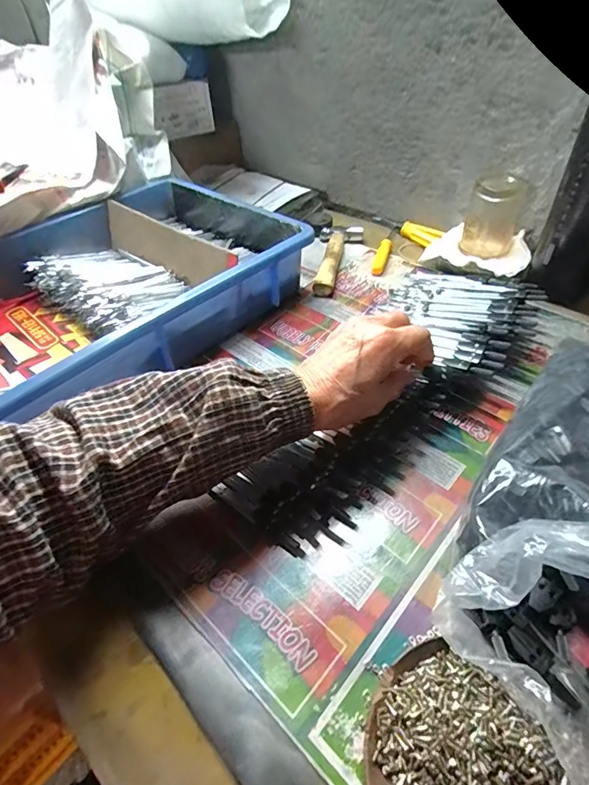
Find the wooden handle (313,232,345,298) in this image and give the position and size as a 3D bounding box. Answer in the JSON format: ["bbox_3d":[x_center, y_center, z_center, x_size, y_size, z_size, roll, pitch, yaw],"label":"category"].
[{"bbox_3d":[0.047,-0.173,0.549,0.024,0.017,0.136,6,47,10],"label":"wooden handle"}]

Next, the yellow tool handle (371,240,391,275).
[{"bbox_3d":[0.116,-0.180,0.554,0.015,0.012,0.075,14,49,17],"label":"yellow tool handle"}]

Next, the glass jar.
[{"bbox_3d":[0.235,-0.209,0.495,0.061,0.077,0.054,18,50,20],"label":"glass jar"}]

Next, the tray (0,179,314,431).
[{"bbox_3d":[-0.220,-0.104,0.463,0.453,0.081,0.284,-35,54,-27],"label":"tray"}]

